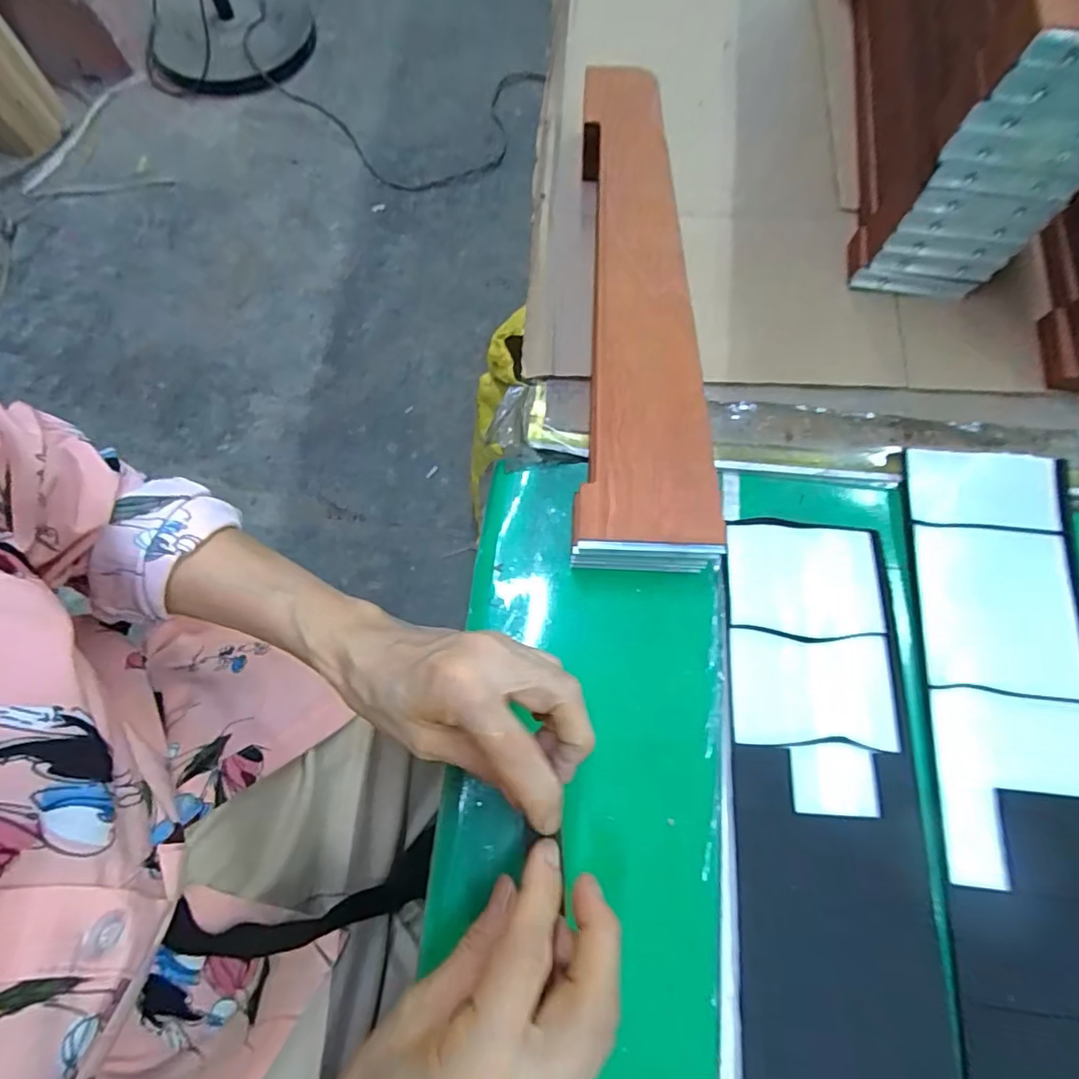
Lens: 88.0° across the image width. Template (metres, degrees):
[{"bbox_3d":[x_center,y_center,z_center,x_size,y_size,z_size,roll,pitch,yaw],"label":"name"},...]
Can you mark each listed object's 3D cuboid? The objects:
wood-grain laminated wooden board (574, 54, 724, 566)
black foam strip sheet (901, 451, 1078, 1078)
[{"bbox_3d":[0.063,-0.152,0.364,0.074,0.054,0.339,1,72,2],"label":"wood-grain laminated wooden board"},{"bbox_3d":[0.254,0.179,0.278,0.091,0.009,0.482,5,73,4],"label":"black foam strip sheet"}]

